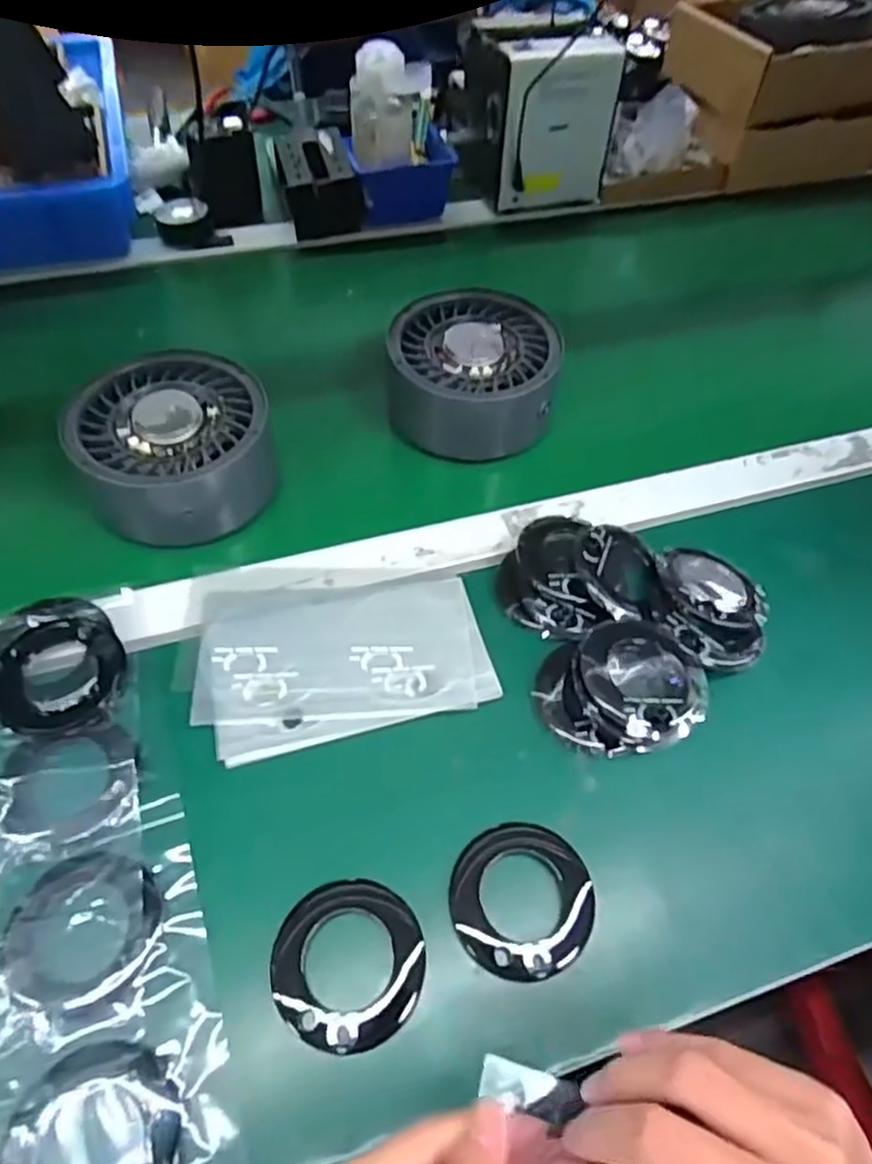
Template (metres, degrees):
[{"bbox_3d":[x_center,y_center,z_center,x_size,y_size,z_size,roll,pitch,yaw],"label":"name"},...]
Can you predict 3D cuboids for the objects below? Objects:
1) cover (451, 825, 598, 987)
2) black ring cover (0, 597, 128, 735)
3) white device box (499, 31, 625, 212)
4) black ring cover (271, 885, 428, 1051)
[{"bbox_3d":[0.047,0.172,0.377,0.076,0.011,0.078,-8,57,-6],"label":"cover"},{"bbox_3d":[-0.241,0.049,0.432,0.078,0.014,0.097,-32,63,-19],"label":"black ring cover"},{"bbox_3d":[0.125,-0.473,0.722,0.126,0.150,0.060,-19,59,-13],"label":"white device box"},{"bbox_3d":[-0.045,0.197,0.356,0.076,0.014,0.075,-3,57,-2],"label":"black ring cover"}]

